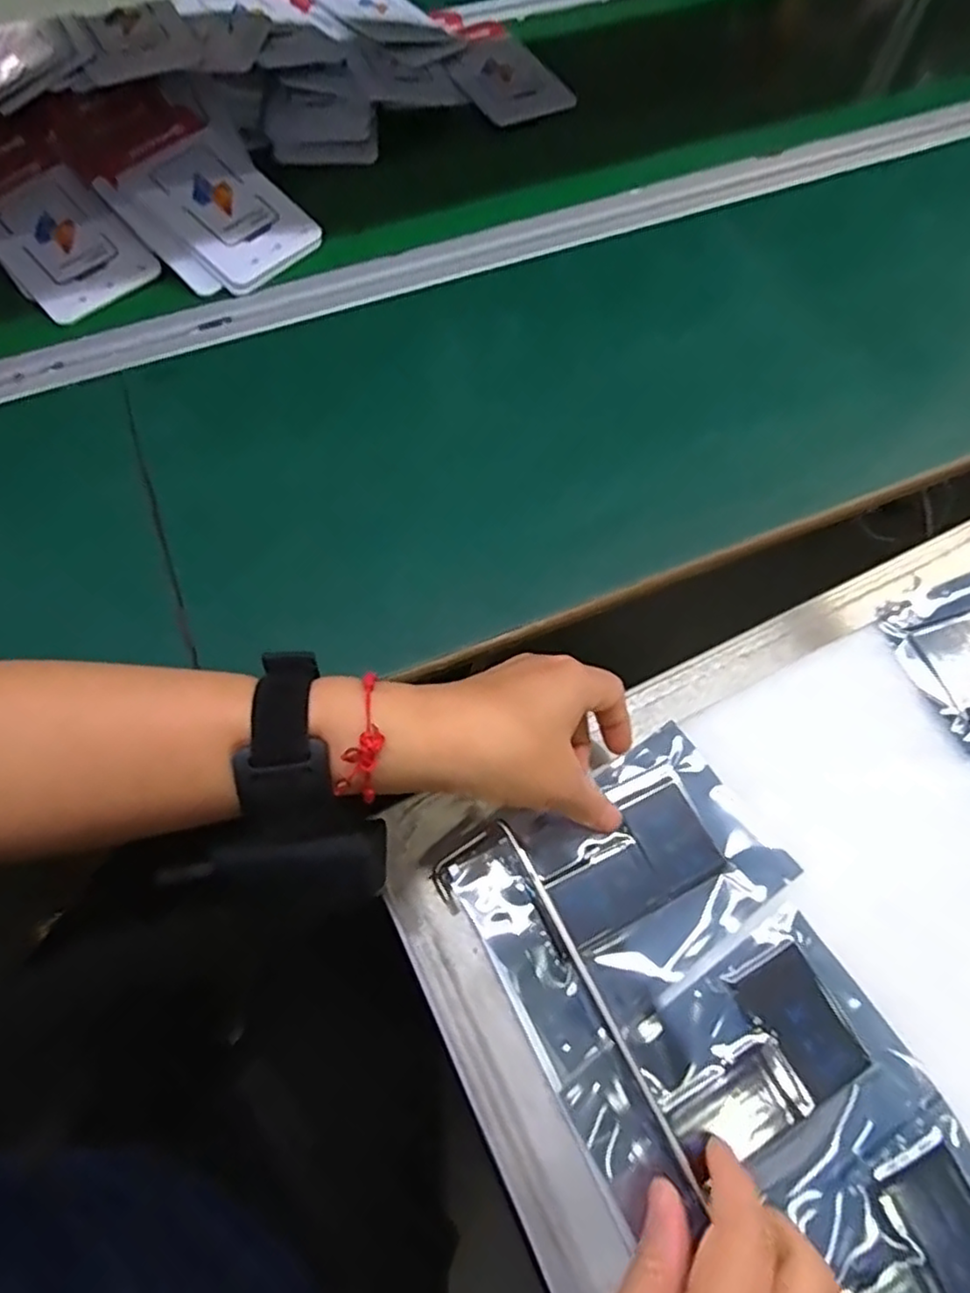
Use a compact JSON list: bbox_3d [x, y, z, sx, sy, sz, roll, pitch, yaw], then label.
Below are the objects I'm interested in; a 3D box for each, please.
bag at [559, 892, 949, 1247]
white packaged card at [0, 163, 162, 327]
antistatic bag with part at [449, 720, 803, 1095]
[{"bbox_3d":[0.116,0.194,0.293,0.142,0.017,0.095,-31,69,-13],"label":"bag"},{"bbox_3d":[-0.320,-0.306,0.508,0.086,0.011,0.124,-43,86,-8],"label":"white packaged card"},{"bbox_3d":[0.069,0.115,0.330,0.150,0.027,0.103,-30,69,-13],"label":"antistatic bag with part"}]

